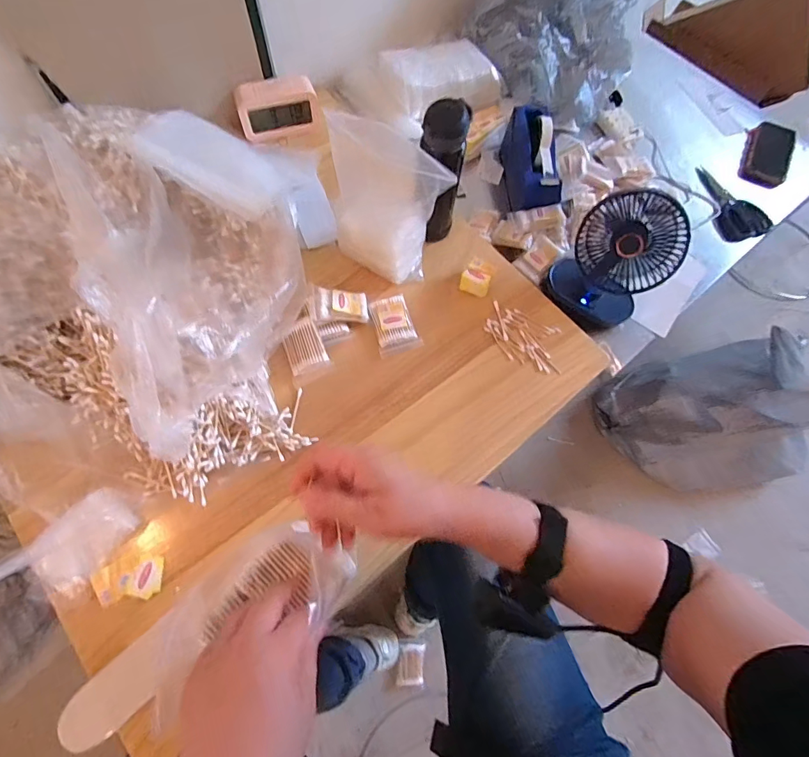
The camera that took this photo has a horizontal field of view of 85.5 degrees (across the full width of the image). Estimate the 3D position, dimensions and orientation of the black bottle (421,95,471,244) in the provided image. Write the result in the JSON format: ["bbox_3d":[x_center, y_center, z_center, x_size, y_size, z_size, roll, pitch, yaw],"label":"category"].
[{"bbox_3d":[0.052,-0.290,0.641,0.059,0.214,0.059,1,68,-2],"label":"black bottle"}]

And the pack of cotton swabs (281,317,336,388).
[{"bbox_3d":[-0.141,-0.039,0.621,0.057,0.013,0.090,-23,71,-11],"label":"pack of cotton swabs"}]

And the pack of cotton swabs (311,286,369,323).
[{"bbox_3d":[-0.095,-0.108,0.647,0.084,0.013,0.054,1,68,-21],"label":"pack of cotton swabs"}]

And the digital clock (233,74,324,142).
[{"bbox_3d":[-0.219,-0.472,0.770,0.140,0.076,0.060,-11,69,-7],"label":"digital clock"}]

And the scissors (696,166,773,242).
[{"bbox_3d":[0.643,-0.357,0.872,0.105,0.018,0.191,-13,69,-8],"label":"scissors"}]

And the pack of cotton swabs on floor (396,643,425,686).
[{"bbox_3d":[0.014,0.616,0.949,0.056,0.037,0.080,6,68,0],"label":"pack of cotton swabs on floor"}]

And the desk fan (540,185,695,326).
[{"bbox_3d":[0.331,-0.184,0.688,0.145,0.194,0.102,42,72,13],"label":"desk fan"}]

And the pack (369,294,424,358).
[{"bbox_3d":[-0.017,-0.080,0.657,0.063,0.013,0.089,-20,70,-11],"label":"pack"}]

